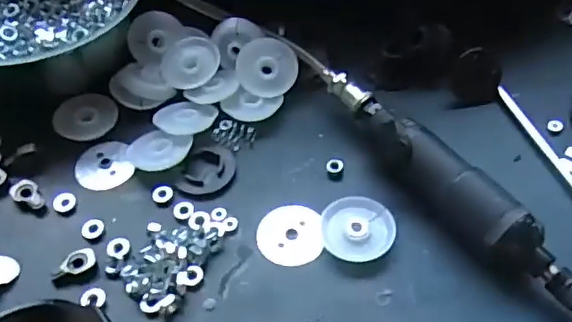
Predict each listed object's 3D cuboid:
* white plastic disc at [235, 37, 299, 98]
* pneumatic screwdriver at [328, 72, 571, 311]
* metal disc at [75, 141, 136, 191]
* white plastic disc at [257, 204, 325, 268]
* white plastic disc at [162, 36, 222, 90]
[{"bbox_3d":[-0.016,-0.076,0.463,0.049,0.004,0.049,0,84,-2],"label":"white plastic disc"},{"bbox_3d":[0.115,0.025,0.374,0.043,0.040,0.283,-32,55,-22],"label":"pneumatic screwdriver"},{"bbox_3d":[-0.139,0.004,0.430,0.041,0.004,0.041,2,57,-4],"label":"metal disc"},{"bbox_3d":[0.003,0.049,0.384,0.043,0.004,0.048,-4,50,0],"label":"white plastic disc"},{"bbox_3d":[-0.081,-0.083,0.474,0.045,0.004,0.050,28,71,10],"label":"white plastic disc"}]

